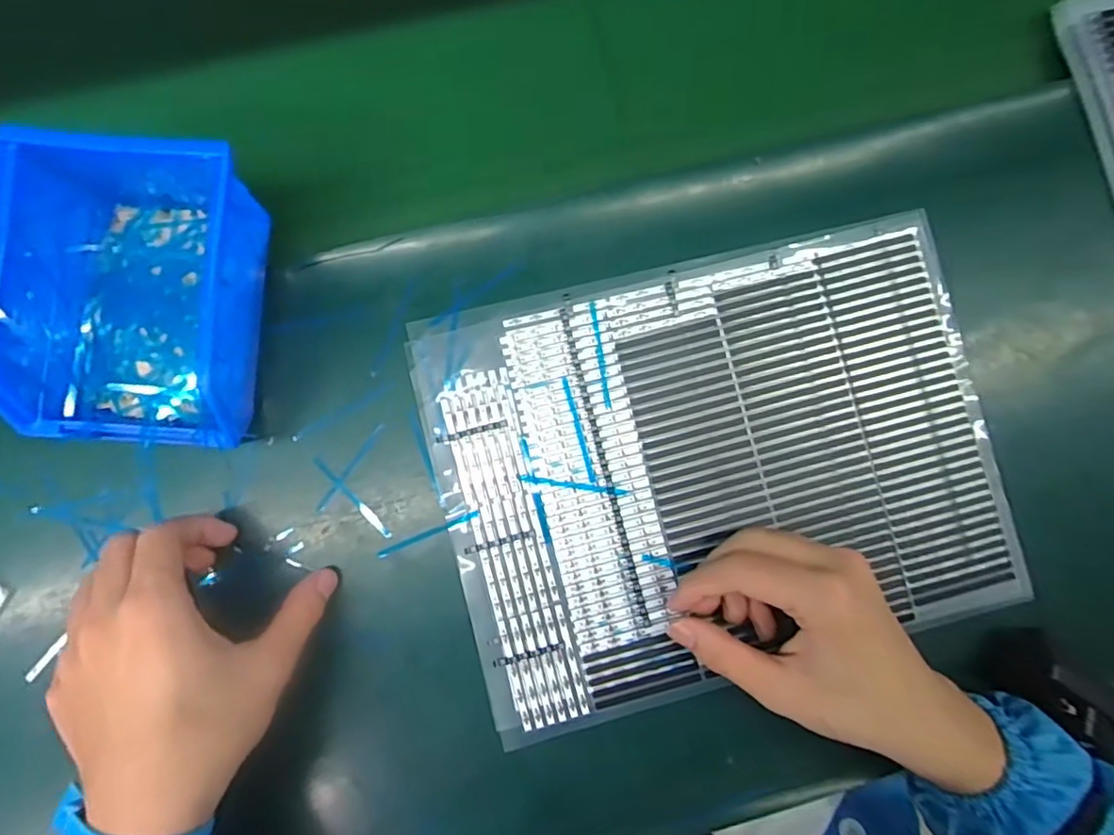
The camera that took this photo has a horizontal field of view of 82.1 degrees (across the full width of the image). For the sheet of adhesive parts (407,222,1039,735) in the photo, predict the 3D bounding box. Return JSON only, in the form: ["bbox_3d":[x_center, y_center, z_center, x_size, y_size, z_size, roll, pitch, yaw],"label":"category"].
[{"bbox_3d":[0.091,0.026,0.361,0.302,0.007,0.233,-14,87,-3],"label":"sheet of adhesive parts"}]

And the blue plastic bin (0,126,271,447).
[{"bbox_3d":[-0.206,-0.058,0.322,0.106,0.077,0.138,3,85,-2],"label":"blue plastic bin"}]

